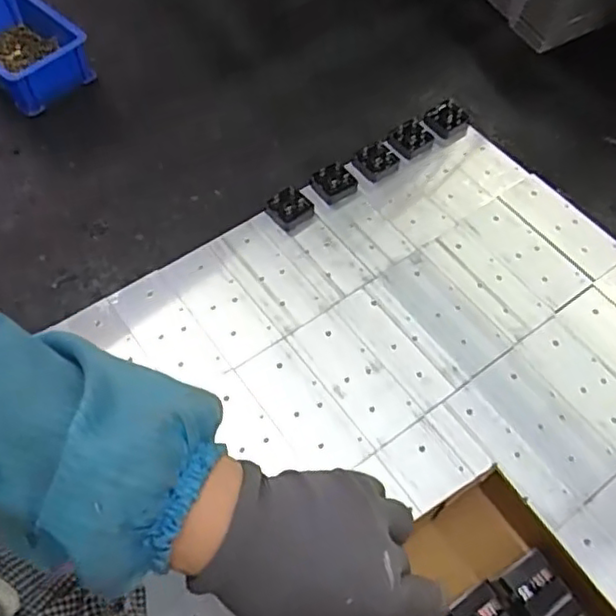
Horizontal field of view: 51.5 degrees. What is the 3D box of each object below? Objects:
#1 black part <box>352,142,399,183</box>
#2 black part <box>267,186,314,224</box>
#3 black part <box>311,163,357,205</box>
[{"bbox_3d":[0.066,-0.142,0.619,0.041,0.011,0.031,-33,66,-20],"label":"black part"},{"bbox_3d":[-0.015,-0.094,0.590,0.033,0.012,0.034,-28,65,-18],"label":"black part"},{"bbox_3d":[0.025,-0.118,0.604,0.036,0.012,0.036,-31,65,-19],"label":"black part"}]

